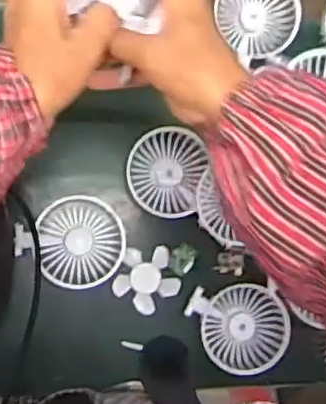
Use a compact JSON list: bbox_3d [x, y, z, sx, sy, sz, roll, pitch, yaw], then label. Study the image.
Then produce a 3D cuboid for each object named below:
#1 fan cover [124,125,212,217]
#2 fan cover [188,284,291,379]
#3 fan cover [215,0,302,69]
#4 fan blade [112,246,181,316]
[{"bbox_3d":[0.003,-0.032,0.642,0.078,0.025,0.089,17,83,-6],"label":"fan cover"},{"bbox_3d":[0.079,0.132,0.636,0.098,0.025,0.088,-4,85,-8],"label":"fan cover"},{"bbox_3d":[0.102,-0.201,0.656,0.085,0.036,0.094,-30,90,-9],"label":"fan cover"},{"bbox_3d":[-0.014,0.079,0.640,0.063,0.009,0.069,1,85,-8],"label":"fan blade"}]

